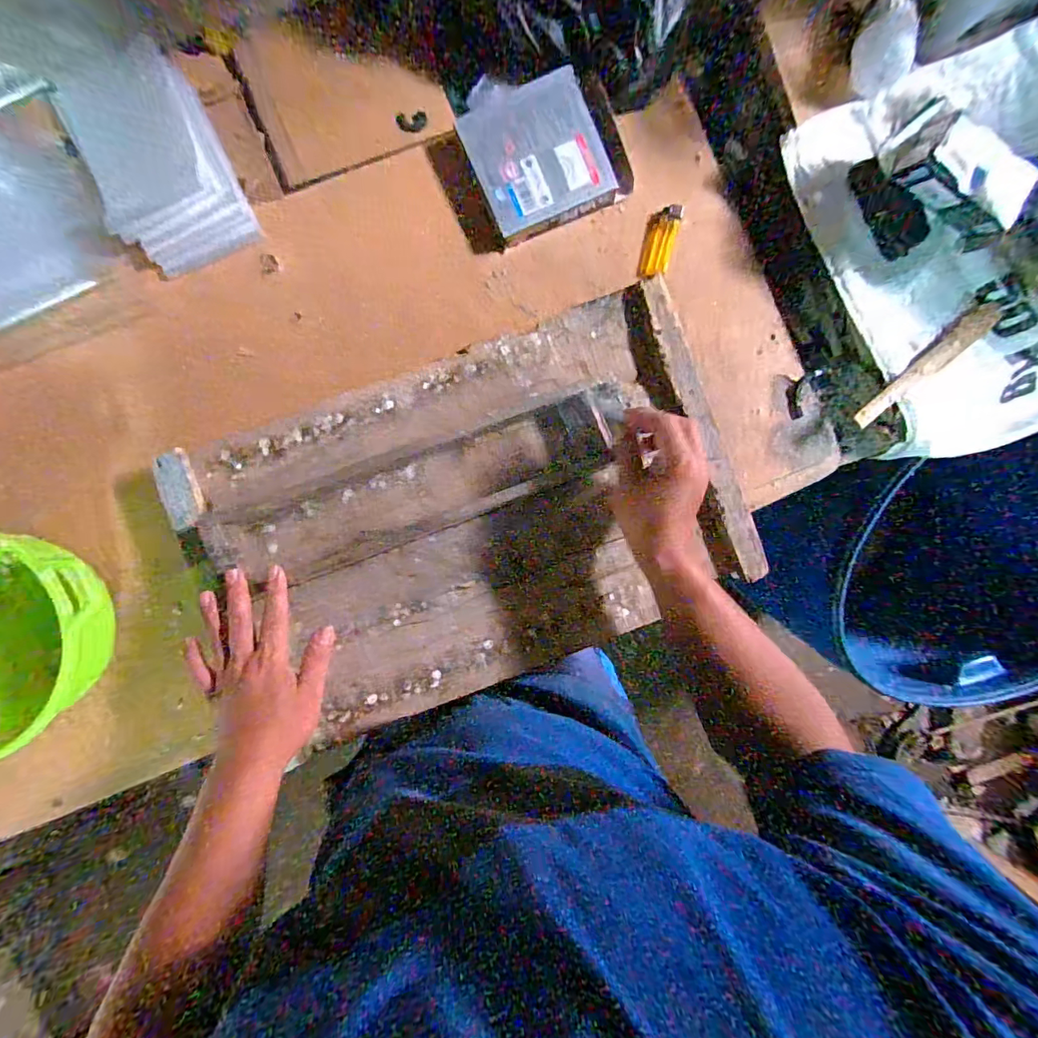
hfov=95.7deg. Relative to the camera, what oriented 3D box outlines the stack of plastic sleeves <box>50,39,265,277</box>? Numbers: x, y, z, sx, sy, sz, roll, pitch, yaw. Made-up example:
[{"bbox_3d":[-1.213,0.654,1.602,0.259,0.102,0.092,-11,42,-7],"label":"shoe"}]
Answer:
[{"bbox_3d":[-0.389,-0.386,0.503,0.136,0.026,0.240,-27,89,-5],"label":"stack of plastic sleeves"}]

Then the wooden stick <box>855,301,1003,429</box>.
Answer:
[{"bbox_3d":[0.454,-0.170,0.521,0.206,0.014,0.026,-39,90,-5],"label":"wooden stick"}]

